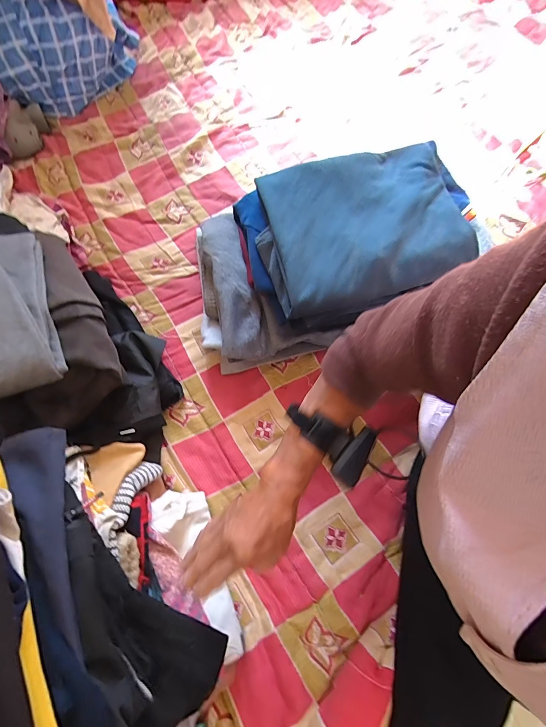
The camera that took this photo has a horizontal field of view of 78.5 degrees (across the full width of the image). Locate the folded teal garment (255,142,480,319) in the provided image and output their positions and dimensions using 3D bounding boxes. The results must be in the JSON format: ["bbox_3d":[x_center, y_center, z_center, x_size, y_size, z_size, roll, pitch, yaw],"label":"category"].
[{"bbox_3d":[0.135,-0.205,0.487,0.315,0.048,0.220,-17,73,-6],"label":"folded teal garment"}]

